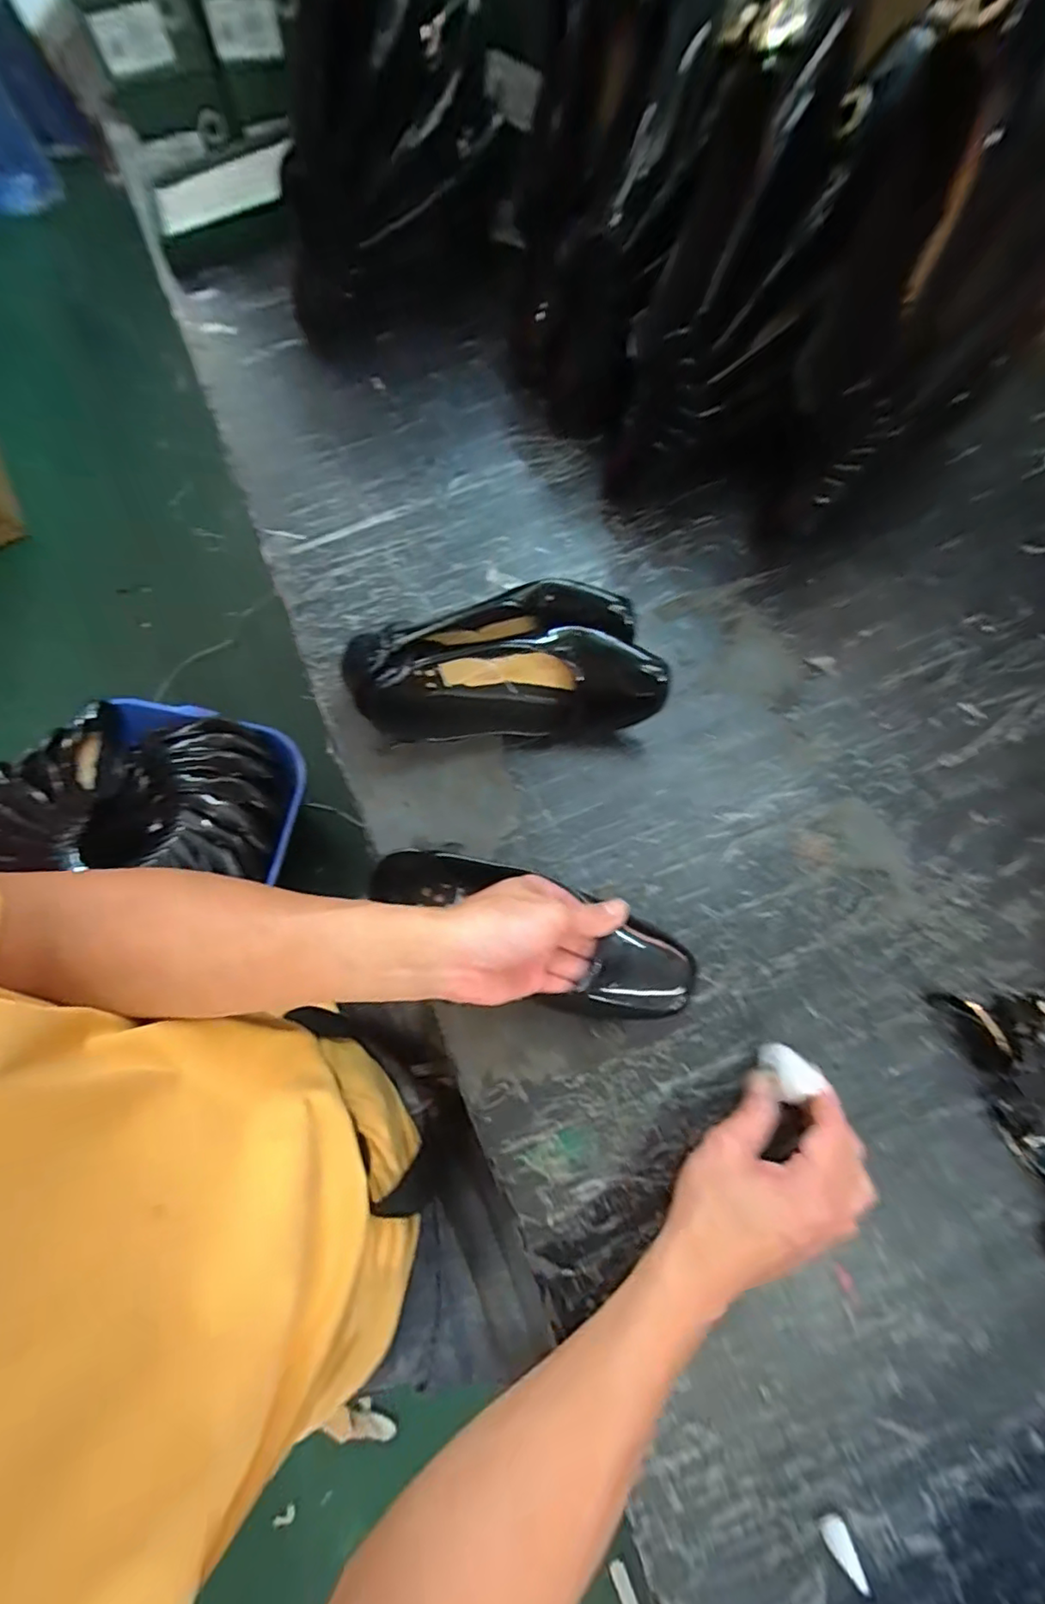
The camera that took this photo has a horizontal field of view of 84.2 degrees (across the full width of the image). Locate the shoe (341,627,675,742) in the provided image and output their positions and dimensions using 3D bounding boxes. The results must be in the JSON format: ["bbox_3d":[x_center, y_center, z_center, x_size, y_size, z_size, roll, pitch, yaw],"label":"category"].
[{"bbox_3d":[-0.009,-0.092,0.474,0.241,0.083,0.059,-5,71,1],"label":"shoe"}]

